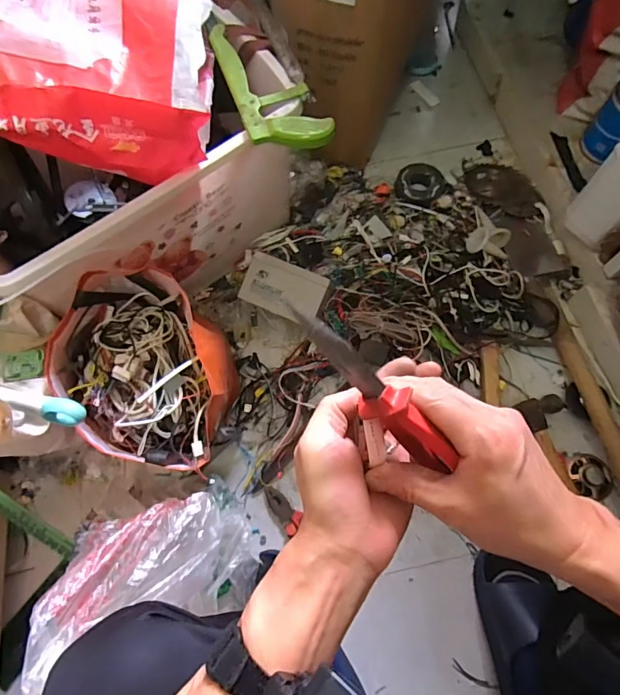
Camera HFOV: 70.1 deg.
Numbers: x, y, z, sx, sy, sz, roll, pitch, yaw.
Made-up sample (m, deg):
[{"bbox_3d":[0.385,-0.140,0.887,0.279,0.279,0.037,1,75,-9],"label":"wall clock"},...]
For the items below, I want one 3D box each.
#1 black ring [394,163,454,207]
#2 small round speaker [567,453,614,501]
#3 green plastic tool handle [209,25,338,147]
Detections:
[{"bbox_3d":[0.231,-0.341,0.924,0.103,0.031,0.102,-1,69,2],"label":"black ring"},{"bbox_3d":[0.460,0.210,0.721,0.070,0.023,0.068,-1,69,2],"label":"small round speaker"},{"bbox_3d":[-0.063,-0.383,0.629,0.105,0.022,0.269,-20,70,-5],"label":"green plastic tool handle"}]

